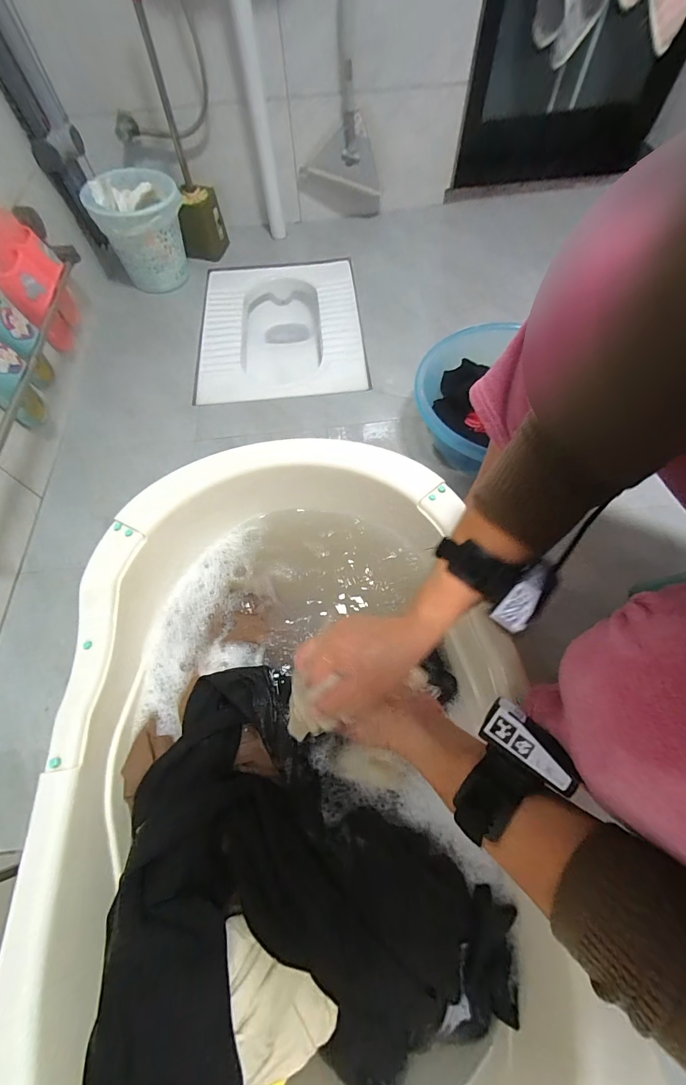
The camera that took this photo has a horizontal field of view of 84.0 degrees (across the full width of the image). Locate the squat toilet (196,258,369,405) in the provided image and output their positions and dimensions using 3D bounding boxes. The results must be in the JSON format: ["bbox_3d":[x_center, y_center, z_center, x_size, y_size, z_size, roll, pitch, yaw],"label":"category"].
[{"bbox_3d":[-0.169,-0.579,1.095,0.426,0.148,0.573,-5,64,-1],"label":"squat toilet"}]

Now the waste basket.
[{"bbox_3d":[-0.542,-0.848,1.063,0.228,0.226,0.204,-25,65,-10],"label":"waste basket"}]

